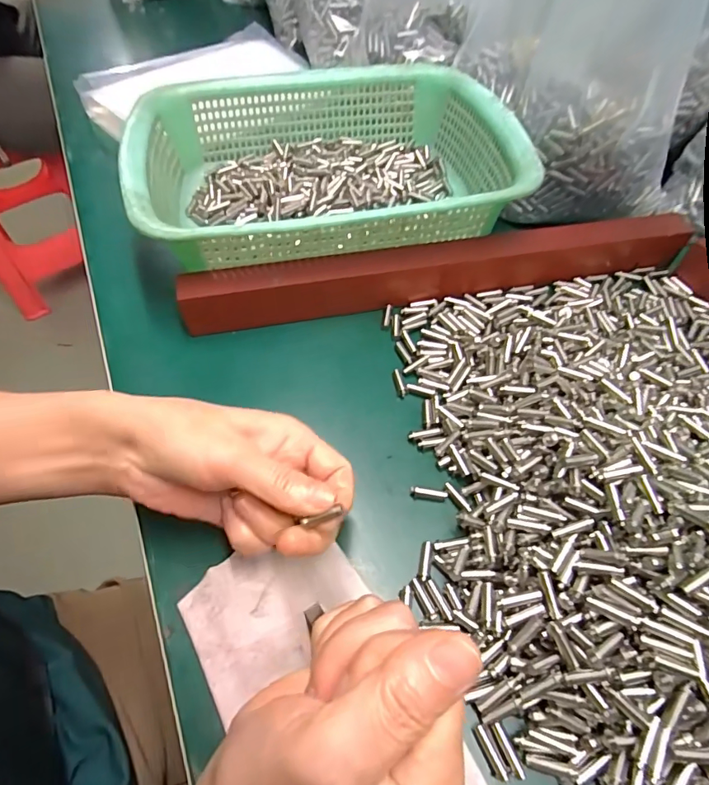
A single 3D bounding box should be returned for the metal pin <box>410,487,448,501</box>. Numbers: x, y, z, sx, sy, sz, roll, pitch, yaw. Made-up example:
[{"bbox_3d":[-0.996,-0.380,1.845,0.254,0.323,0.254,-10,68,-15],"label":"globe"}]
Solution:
[{"bbox_3d":[0.044,0.059,0.276,0.021,0.005,0.004,9,56,7],"label":"metal pin"}]

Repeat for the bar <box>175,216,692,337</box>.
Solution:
[{"bbox_3d":[0.069,-0.096,0.359,0.387,0.042,0.027,-10,58,-7],"label":"bar"}]

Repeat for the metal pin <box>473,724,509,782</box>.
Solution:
[{"bbox_3d":[0.059,0.158,0.206,0.006,0.004,0.021,-19,44,-11],"label":"metal pin"}]

